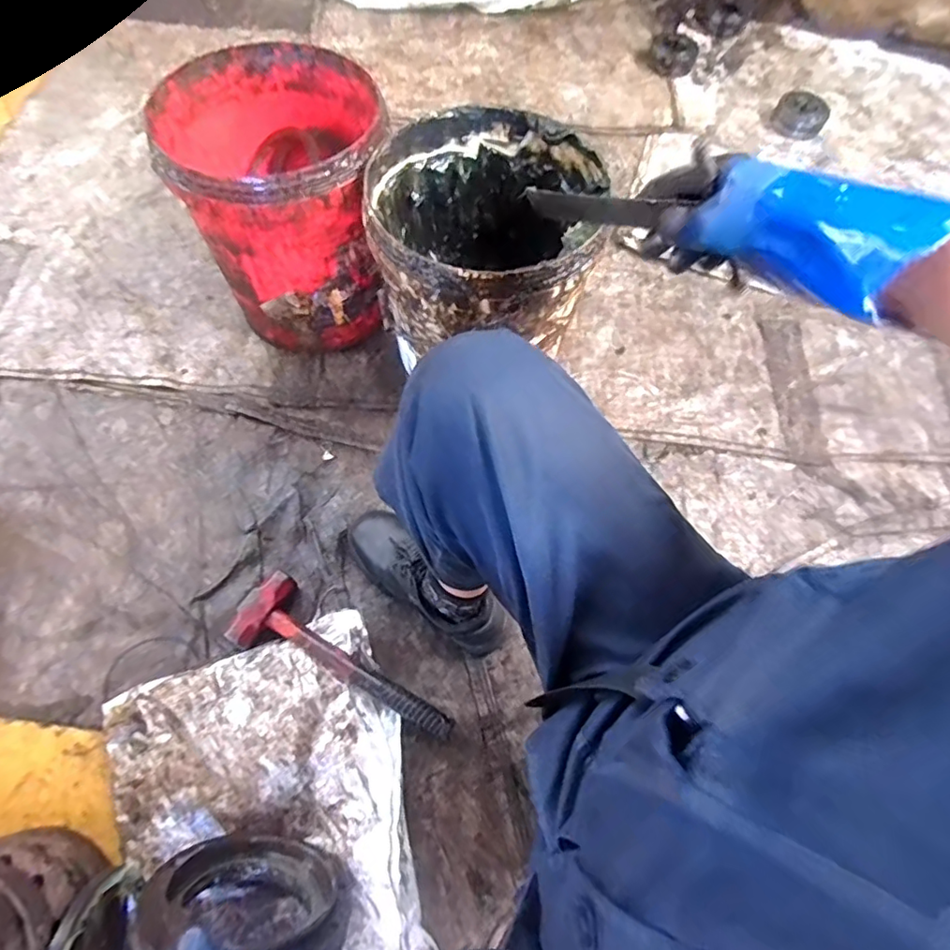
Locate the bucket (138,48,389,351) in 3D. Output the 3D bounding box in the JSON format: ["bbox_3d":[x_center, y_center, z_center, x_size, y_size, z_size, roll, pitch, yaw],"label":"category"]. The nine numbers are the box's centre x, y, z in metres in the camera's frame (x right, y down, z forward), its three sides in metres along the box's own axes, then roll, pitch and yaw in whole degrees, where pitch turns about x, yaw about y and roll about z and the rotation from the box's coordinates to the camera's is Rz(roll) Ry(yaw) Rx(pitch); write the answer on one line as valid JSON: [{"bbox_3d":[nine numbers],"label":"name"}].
[{"bbox_3d":[-0.280,-0.420,0.839,0.286,0.285,0.324,-5,68,-5],"label":"bucket"}]

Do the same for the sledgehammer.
[{"bbox_3d":[-0.175,0.259,0.721,0.314,0.041,0.101,34,70,11],"label":"sledgehammer"}]

